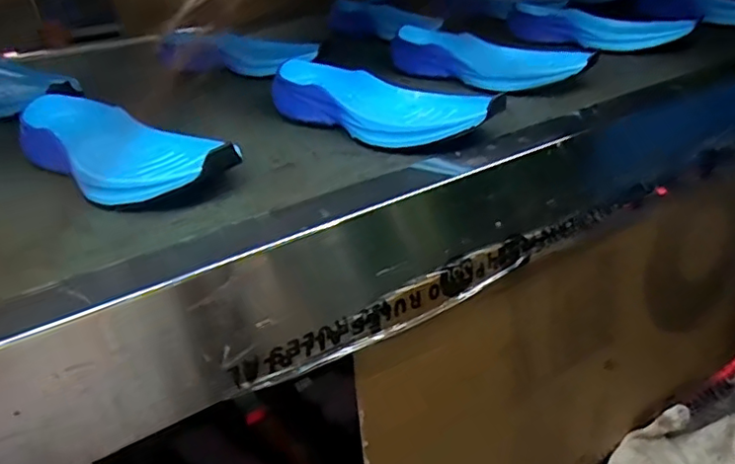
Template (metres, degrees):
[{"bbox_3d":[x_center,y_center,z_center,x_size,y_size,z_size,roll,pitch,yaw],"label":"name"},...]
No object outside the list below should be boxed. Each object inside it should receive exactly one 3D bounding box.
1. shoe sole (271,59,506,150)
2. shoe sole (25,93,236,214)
[{"bbox_3d":[0.005,-0.113,0.515,0.223,0.036,0.085,18,34,32],"label":"shoe sole"},{"bbox_3d":[-0.191,-0.062,0.452,0.208,0.045,0.081,23,38,38],"label":"shoe sole"}]

